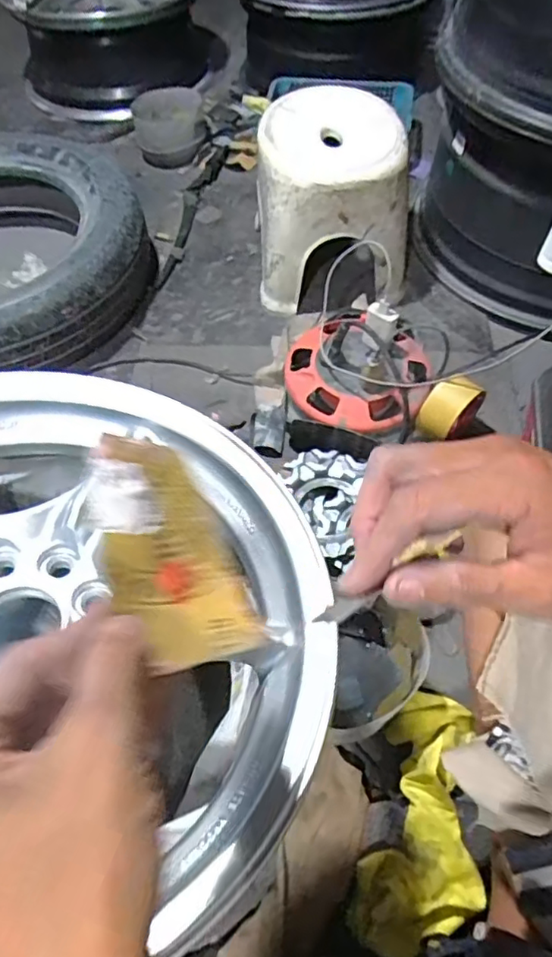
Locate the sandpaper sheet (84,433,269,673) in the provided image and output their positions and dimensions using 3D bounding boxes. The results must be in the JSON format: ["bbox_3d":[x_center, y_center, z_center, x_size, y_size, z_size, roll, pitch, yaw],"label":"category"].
[{"bbox_3d":[-0.048,0.028,0.270,0.067,0.014,0.110,-2,62,-42],"label":"sandpaper sheet"}]

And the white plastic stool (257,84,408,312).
[{"bbox_3d":[0.083,-0.438,0.979,0.231,0.258,0.221,-8,58,-4],"label":"white plastic stool"}]

